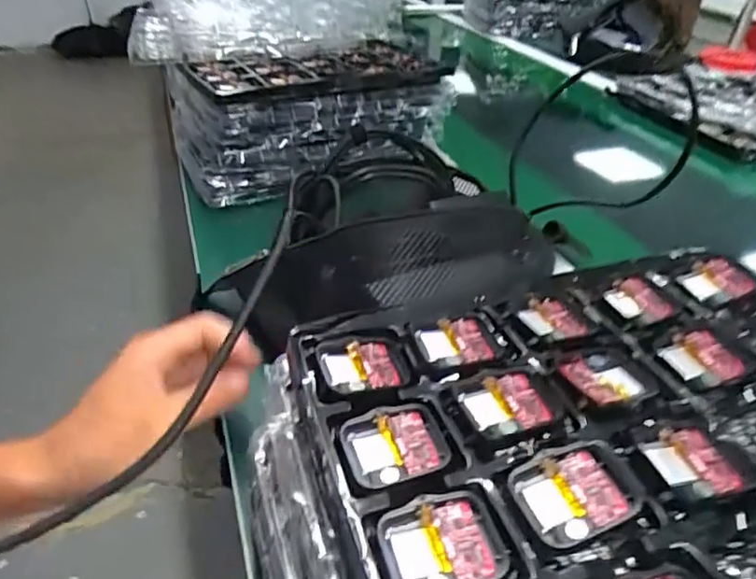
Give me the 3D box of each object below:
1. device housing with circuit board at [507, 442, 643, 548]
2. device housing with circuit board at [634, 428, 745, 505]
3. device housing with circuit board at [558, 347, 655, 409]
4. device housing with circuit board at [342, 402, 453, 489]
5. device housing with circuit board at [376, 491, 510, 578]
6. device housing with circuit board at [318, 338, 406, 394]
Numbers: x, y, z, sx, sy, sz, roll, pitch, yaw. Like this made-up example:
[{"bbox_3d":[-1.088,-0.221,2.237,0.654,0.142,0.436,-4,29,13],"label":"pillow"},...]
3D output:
[{"bbox_3d":[0.078,0.079,0.230,0.044,0.008,0.035,-11,37,-17],"label":"device housing with circuit board"},{"bbox_3d":[0.129,0.072,0.241,0.043,0.004,0.032,-9,36,-14],"label":"device housing with circuit board"},{"bbox_3d":[0.111,0.042,0.281,0.039,0.004,0.035,-11,37,-16],"label":"device housing with circuit board"},{"bbox_3d":[0.009,0.067,0.253,0.043,0.007,0.035,-12,37,-18],"label":"device housing with circuit board"},{"bbox_3d":[0.025,0.095,0.216,0.045,0.008,0.036,-8,36,-13],"label":"device housing with circuit board"},{"bbox_3d":[-0.007,0.037,0.288,0.041,0.010,0.033,-10,36,-15],"label":"device housing with circuit board"}]

